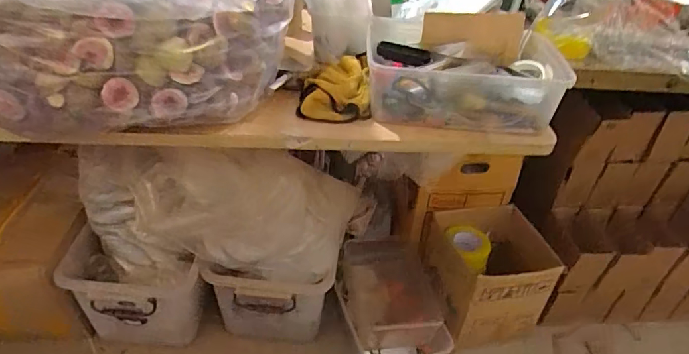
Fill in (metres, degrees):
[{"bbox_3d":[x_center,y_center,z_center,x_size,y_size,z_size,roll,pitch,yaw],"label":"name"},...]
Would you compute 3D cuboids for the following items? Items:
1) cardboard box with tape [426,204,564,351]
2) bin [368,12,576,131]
[{"bbox_3d":[0.390,0.278,1.330,0.290,0.285,0.253,-4,37,-10],"label":"cardboard box with tape"},{"bbox_3d":[0.228,-0.197,0.907,0.365,0.145,0.237,6,36,3],"label":"bin"}]

